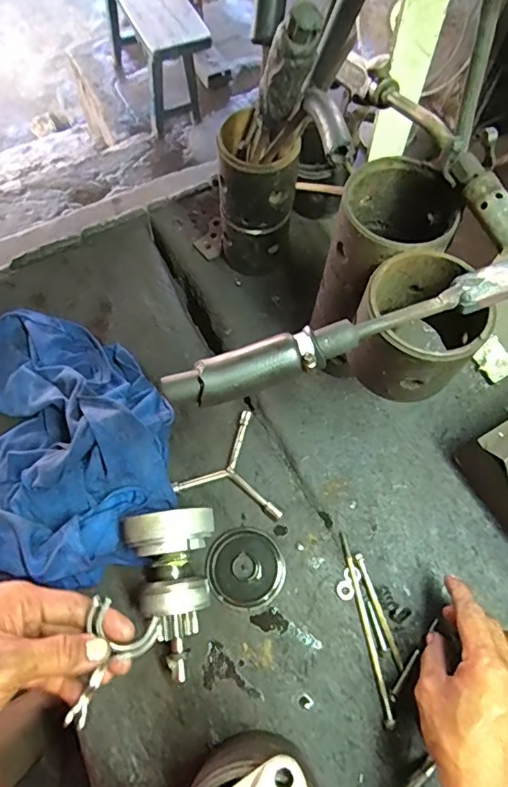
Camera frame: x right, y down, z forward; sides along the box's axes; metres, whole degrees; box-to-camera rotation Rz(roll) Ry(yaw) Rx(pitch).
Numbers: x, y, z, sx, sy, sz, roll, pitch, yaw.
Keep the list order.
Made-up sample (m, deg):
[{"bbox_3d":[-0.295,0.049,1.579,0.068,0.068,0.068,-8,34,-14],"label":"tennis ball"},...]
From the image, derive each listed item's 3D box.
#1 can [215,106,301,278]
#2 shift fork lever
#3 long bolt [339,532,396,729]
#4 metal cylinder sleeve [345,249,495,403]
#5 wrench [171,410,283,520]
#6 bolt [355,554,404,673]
[{"bbox_3d":[0.003,-0.209,0.550,0.077,0.164,0.075,0,69,0],"label":"can"},{"bbox_3d":[-0.097,0.191,0.351,0.047,0.024,0.084,11,70,5],"label":"shift fork lever"},{"bbox_3d":[0.104,0.214,0.468,0.008,0.014,0.164,-10,69,-3],"label":"long bolt"},{"bbox_3d":[0.119,-0.051,0.372,0.085,0.077,0.089,0,66,-1],"label":"metal cylinder sleeve"},{"bbox_3d":[-0.010,0.090,0.522,0.103,0.014,0.110,42,75,15],"label":"wrench"},{"bbox_3d":[0.117,0.204,0.474,0.008,0.005,0.104,-16,70,-6],"label":"bolt"}]

